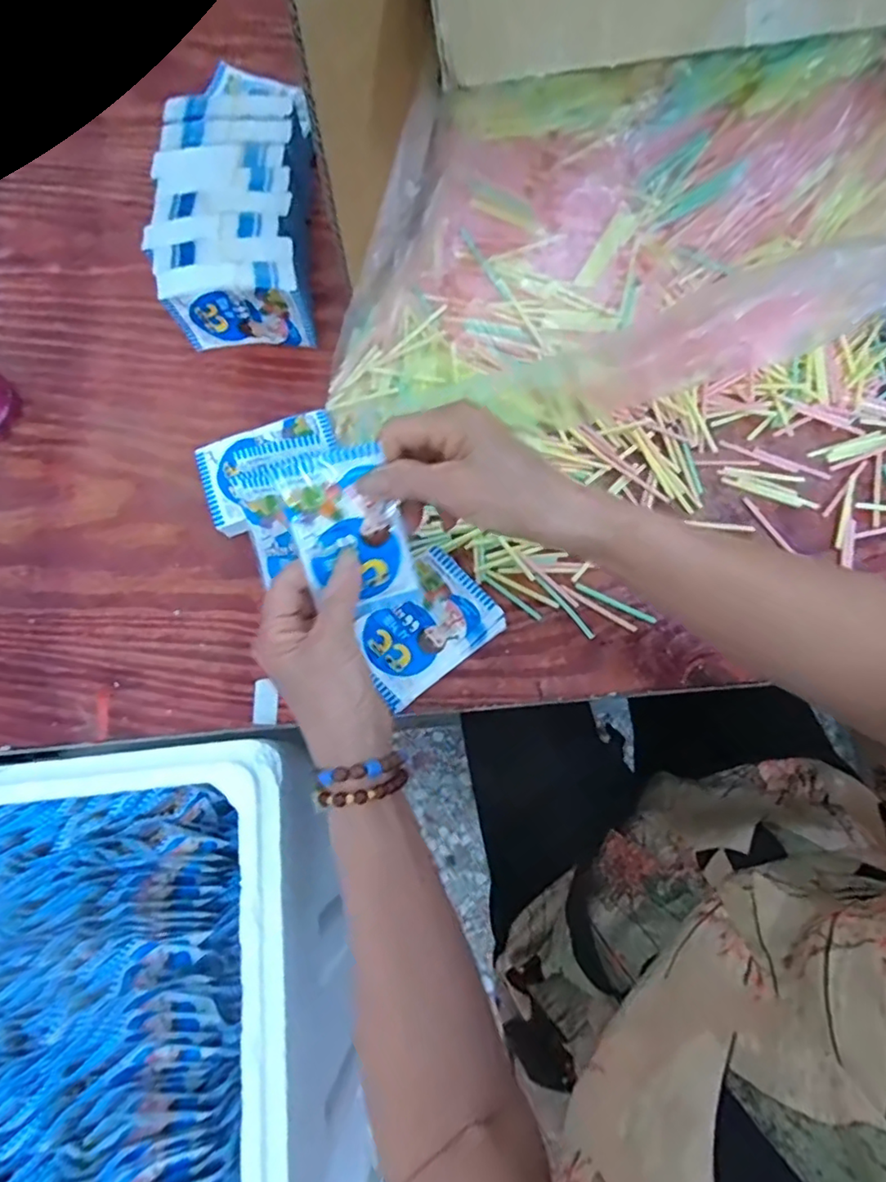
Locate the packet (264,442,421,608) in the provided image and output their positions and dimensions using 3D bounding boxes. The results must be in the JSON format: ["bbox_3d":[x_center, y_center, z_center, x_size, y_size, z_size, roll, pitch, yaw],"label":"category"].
[{"bbox_3d":[-0.056,-0.036,0.356,0.064,0.009,0.099,-21,117,-7],"label":"packet"}]

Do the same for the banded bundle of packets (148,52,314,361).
[{"bbox_3d":[-0.163,-0.312,0.488,0.119,0.070,0.204,-1,78,1],"label":"banded bundle of packets"}]

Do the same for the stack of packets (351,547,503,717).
[{"bbox_3d":[-0.015,0.026,0.436,0.102,0.014,0.077,-38,80,-7],"label":"stack of packets"}]

